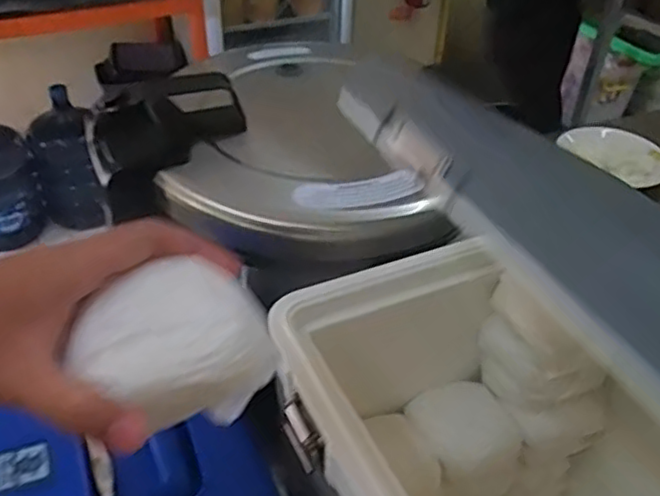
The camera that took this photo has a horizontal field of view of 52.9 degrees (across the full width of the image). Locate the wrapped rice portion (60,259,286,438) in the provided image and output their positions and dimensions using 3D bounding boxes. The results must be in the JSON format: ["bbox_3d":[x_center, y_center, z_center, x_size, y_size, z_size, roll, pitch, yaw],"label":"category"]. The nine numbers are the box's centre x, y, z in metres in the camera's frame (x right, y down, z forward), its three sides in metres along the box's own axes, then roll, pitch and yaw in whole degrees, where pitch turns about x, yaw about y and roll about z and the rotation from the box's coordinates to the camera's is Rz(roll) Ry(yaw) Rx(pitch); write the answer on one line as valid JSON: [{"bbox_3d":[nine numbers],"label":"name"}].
[{"bbox_3d":[-0.075,0.048,0.313,0.082,0.050,0.061,-24,46,-28],"label":"wrapped rice portion"}]

